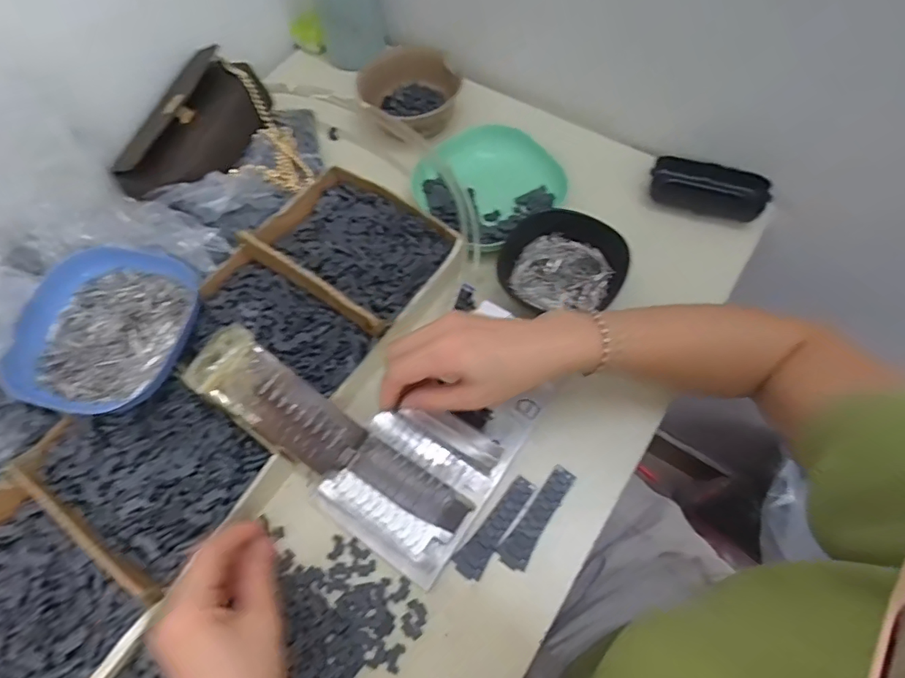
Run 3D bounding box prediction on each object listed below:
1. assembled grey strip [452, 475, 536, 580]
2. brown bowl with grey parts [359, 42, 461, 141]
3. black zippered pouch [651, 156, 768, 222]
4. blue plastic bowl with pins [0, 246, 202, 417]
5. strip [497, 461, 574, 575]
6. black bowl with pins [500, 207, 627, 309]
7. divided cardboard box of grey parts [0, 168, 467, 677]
[{"bbox_3d":[0.035,0.147,0.407,0.022,0.005,0.085,37,72,19],"label":"assembled grey strip"},{"bbox_3d":[-0.047,-0.265,0.575,0.111,0.055,0.107,-1,64,3],"label":"brown bowl with grey parts"},{"bbox_3d":[0.251,-0.149,0.516,0.109,0.037,0.046,20,67,13],"label":"black zippered pouch"},{"bbox_3d":[-0.285,-0.009,0.440,0.134,0.033,0.147,-1,64,3],"label":"blue plastic bowl with pins"},{"bbox_3d":[0.067,0.138,0.406,0.022,0.004,0.085,33,70,18],"label":"strip"},{"bbox_3d":[0.099,-0.067,0.469,0.105,0.033,0.095,28,69,16],"label":"black bowl with pins"},{"bbox_3d":[-0.194,0.043,0.416,0.182,0.036,0.476,31,70,17],"label":"divided cardboard box of grey parts"}]

